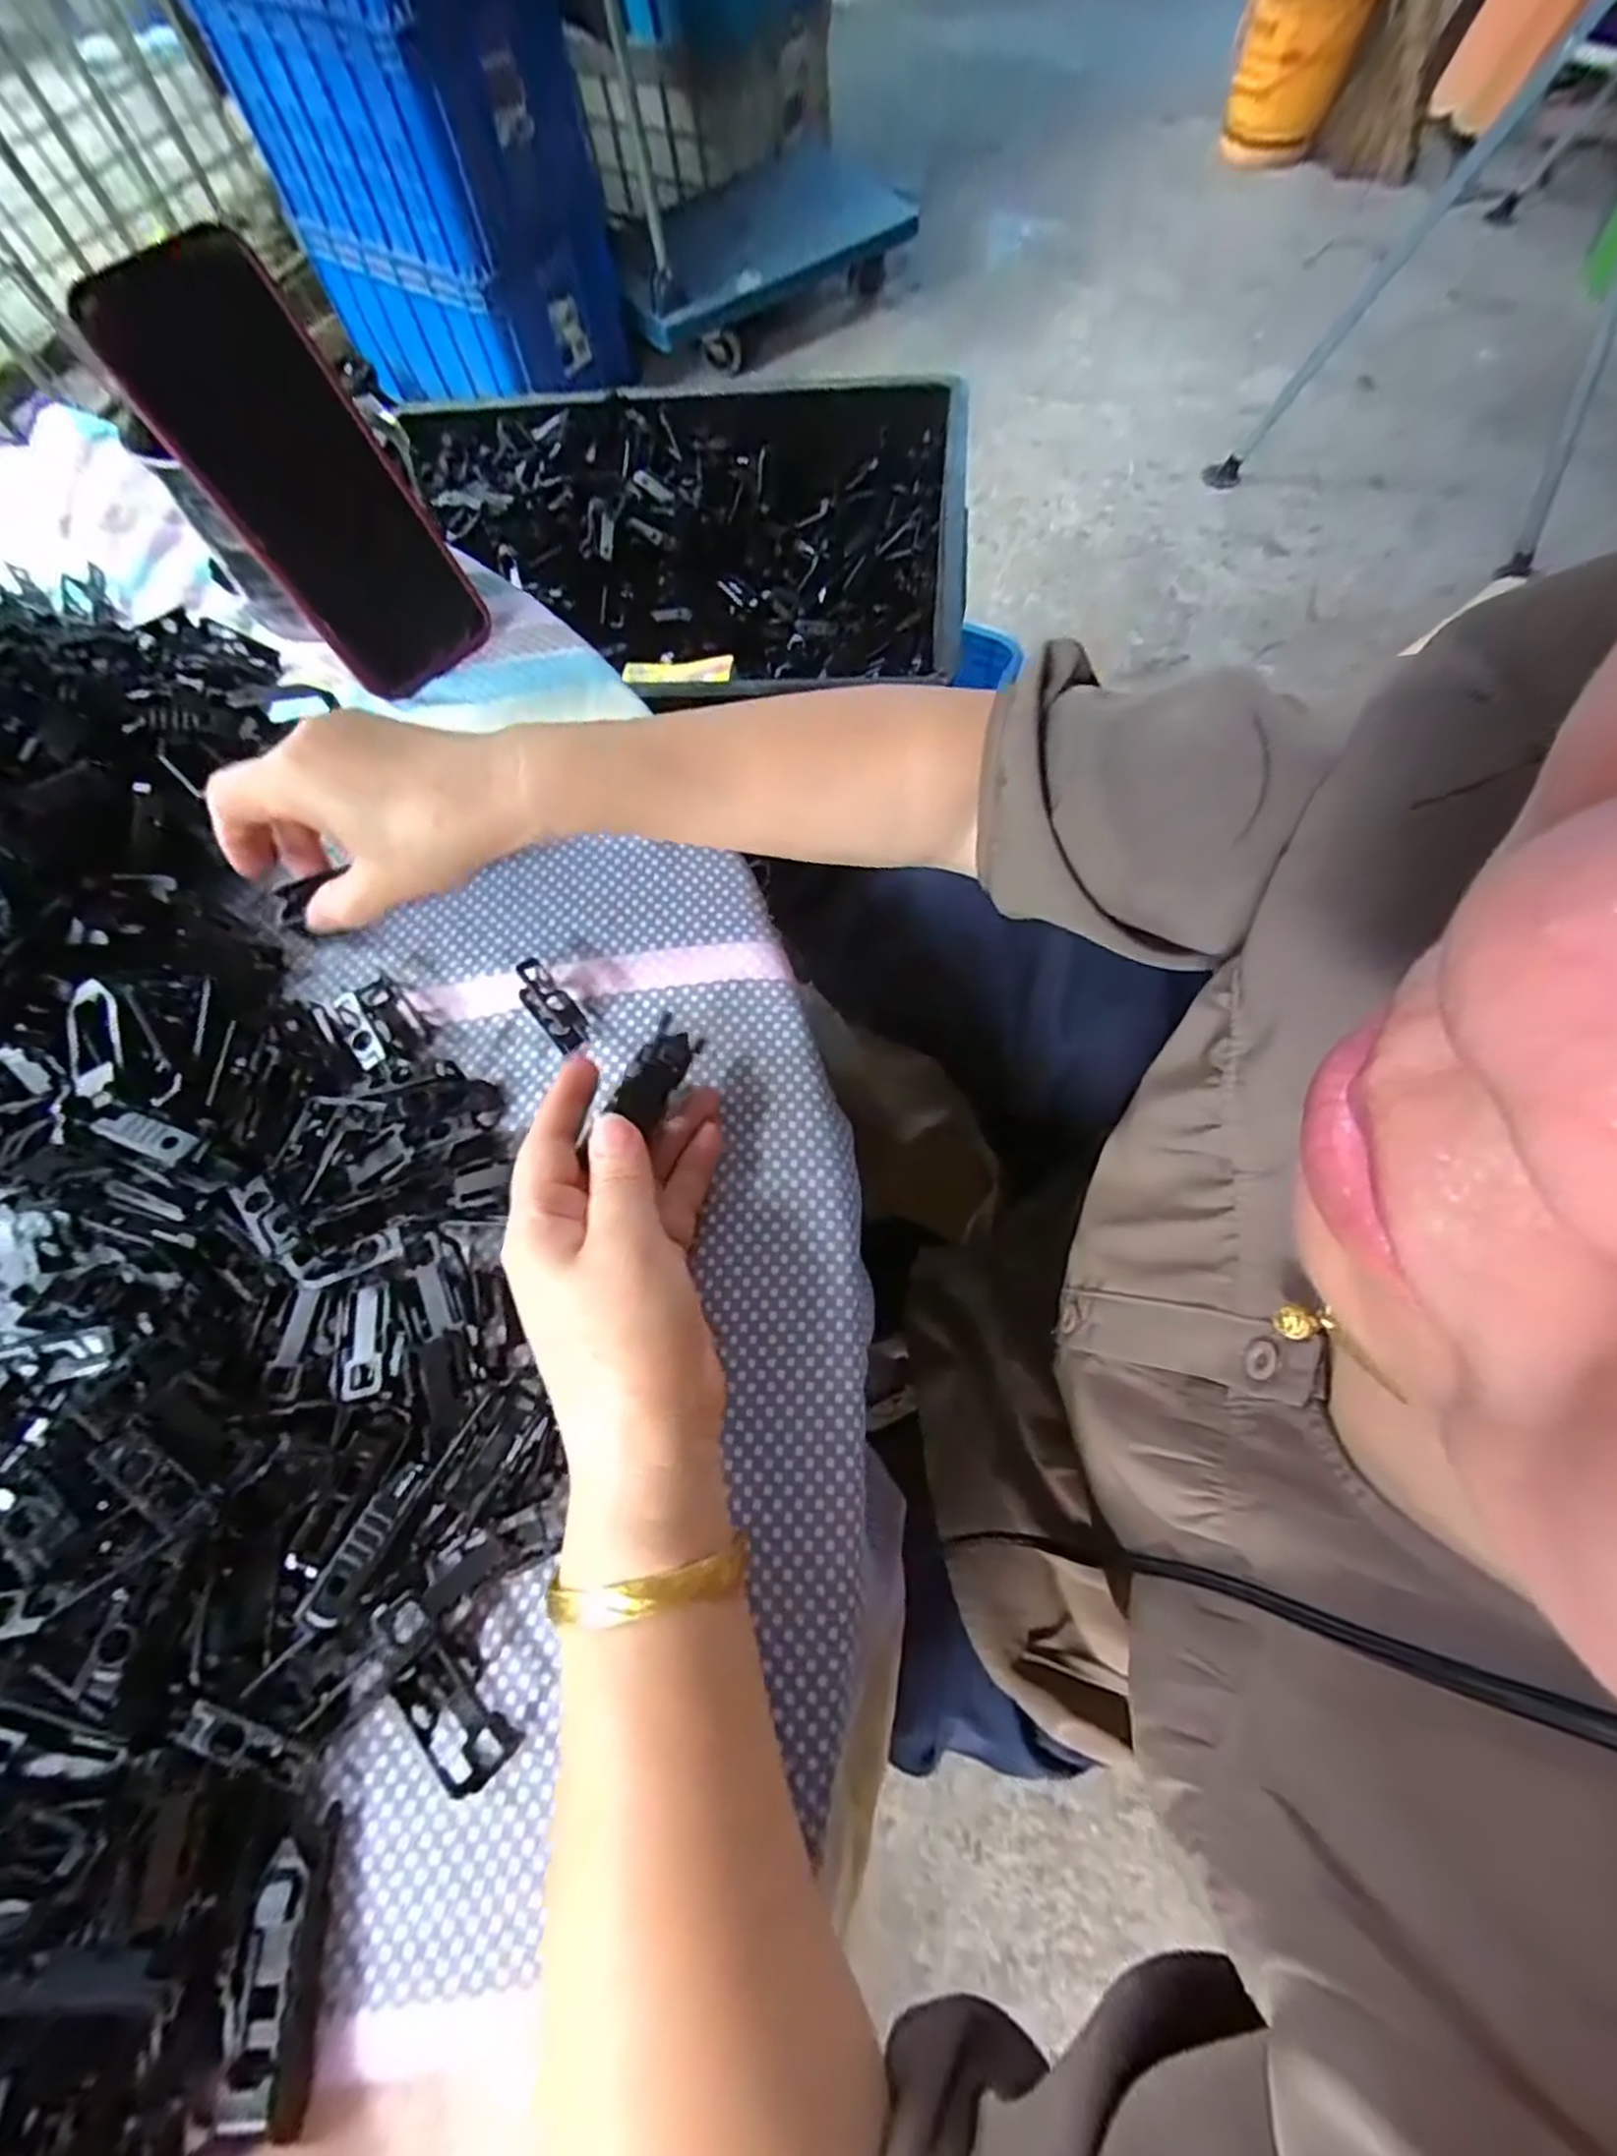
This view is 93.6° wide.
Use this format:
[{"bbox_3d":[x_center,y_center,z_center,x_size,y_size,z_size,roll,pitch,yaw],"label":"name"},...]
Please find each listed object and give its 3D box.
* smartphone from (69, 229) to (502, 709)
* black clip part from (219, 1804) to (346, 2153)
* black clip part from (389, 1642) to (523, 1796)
[{"bbox_3d":[-0.221,-0.264,0.343,0.073,0.157,0.014,-46,45,-14],"label":"smartphone"},{"bbox_3d":[-0.143,0.241,0.204,0.018,0.013,0.061,-5,69,0],"label":"black clip part"},{"bbox_3d":[-0.107,0.192,0.227,0.040,0.007,0.019,37,75,14],"label":"black clip part"}]

